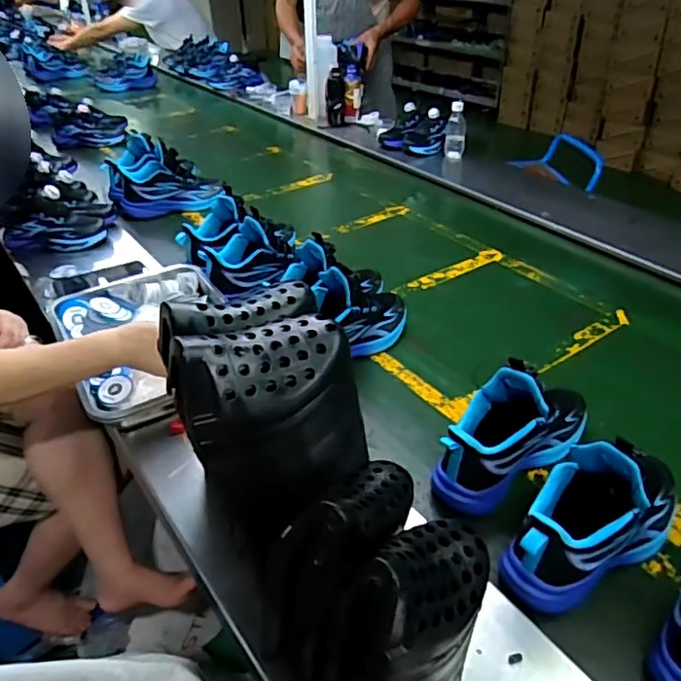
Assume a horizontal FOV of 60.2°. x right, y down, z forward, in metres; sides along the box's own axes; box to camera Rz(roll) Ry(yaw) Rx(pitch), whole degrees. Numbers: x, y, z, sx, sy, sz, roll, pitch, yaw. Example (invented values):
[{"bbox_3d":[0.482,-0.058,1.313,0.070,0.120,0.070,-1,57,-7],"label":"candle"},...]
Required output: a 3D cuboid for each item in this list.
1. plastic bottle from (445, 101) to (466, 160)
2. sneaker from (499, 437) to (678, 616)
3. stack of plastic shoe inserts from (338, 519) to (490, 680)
[{"bbox_3d":[0.343,-0.621,1.742,0.061,0.153,0.062,6,35,8],"label":"plastic bottle"},{"bbox_3d":[0.284,0.166,0.620,0.259,0.139,0.090,-19,40,-26],"label":"sneaker"},{"bbox_3d":[0.057,0.239,0.438,0.078,0.230,0.142,27,43,32],"label":"stack of plastic shoe inserts"}]

